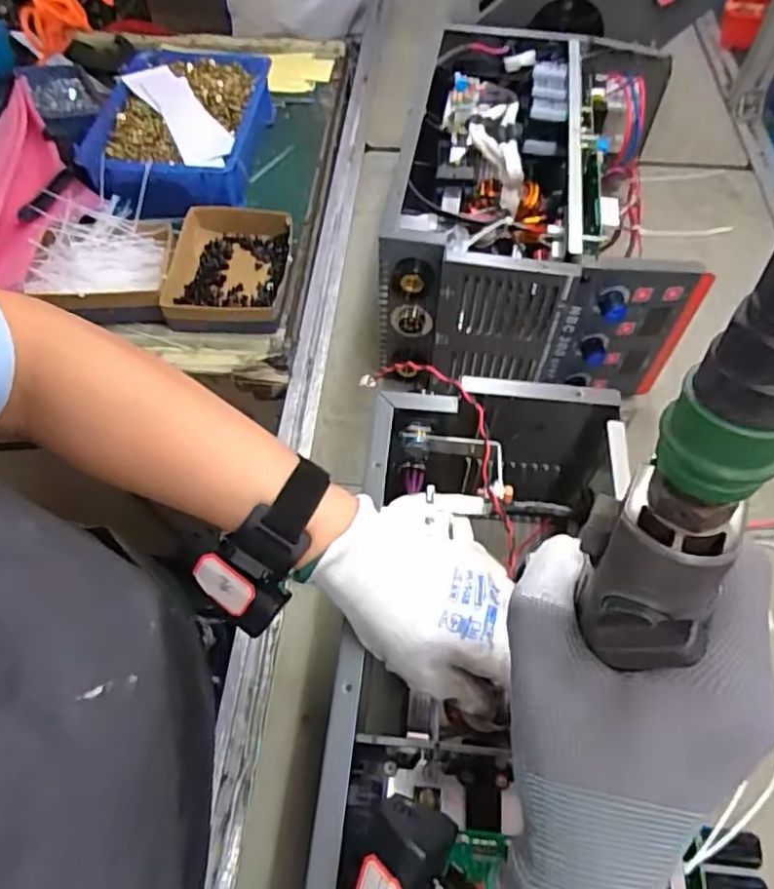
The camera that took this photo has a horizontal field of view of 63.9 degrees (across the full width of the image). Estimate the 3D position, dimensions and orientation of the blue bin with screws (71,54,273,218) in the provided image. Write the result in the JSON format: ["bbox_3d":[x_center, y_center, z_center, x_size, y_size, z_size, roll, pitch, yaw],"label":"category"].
[{"bbox_3d":[-0.287,-0.438,0.881,0.206,0.082,0.319,6,58,4],"label":"blue bin with screws"}]

